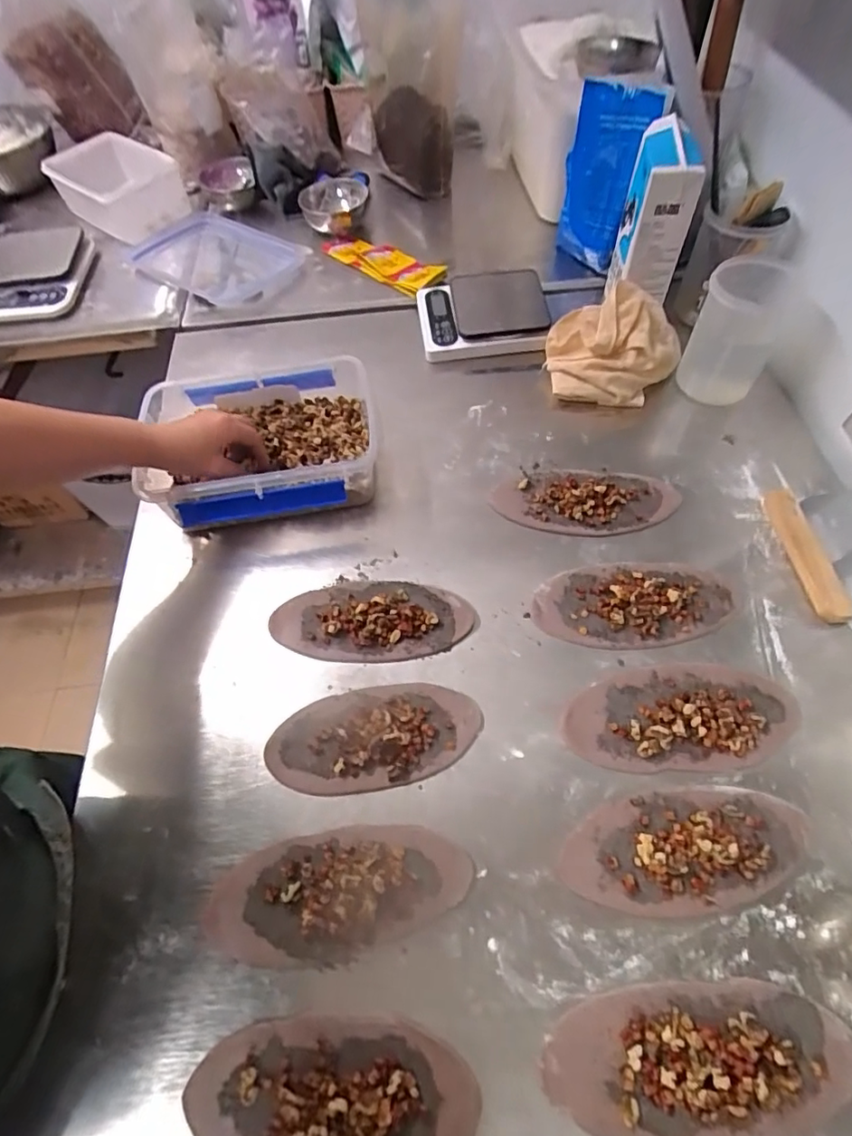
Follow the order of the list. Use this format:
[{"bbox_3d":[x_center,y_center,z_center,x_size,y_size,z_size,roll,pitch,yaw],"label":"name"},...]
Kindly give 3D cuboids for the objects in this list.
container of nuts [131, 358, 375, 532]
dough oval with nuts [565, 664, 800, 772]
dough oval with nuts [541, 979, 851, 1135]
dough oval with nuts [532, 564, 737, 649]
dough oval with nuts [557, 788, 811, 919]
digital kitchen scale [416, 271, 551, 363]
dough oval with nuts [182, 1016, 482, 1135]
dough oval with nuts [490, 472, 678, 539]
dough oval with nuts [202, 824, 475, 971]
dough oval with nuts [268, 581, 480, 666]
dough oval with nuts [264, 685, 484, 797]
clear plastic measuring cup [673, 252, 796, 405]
[{"bbox_3d":[-0.181,-0.141,0.623,0.248,0.078,0.198,-13,59,-4],"label":"container of nuts"},{"bbox_3d":[0.226,0.132,0.483,0.199,0.016,0.091,-3,59,2],"label":"dough oval with nuts"},{"bbox_3d":[0.186,0.335,0.366,0.204,0.018,0.084,-7,59,-1],"label":"dough oval with nuts"},{"bbox_3d":[0.208,0.034,0.543,0.194,0.014,0.087,-5,59,0],"label":"dough oval with nuts"},{"bbox_3d":[0.206,0.222,0.430,0.193,0.020,0.085,-8,59,-1],"label":"dough oval with nuts"},{"bbox_3d":[0.076,-0.353,0.765,0.176,0.047,0.134,-1,59,3],"label":"digital kitchen scale"},{"bbox_3d":[-0.064,0.359,0.364,0.191,0.019,0.086,-2,59,2],"label":"dough oval with nuts"},{"bbox_3d":[0.179,-0.077,0.611,0.201,0.018,0.086,3,59,6],"label":"dough oval with nuts"},{"bbox_3d":[-0.069,0.254,0.426,0.204,0.017,0.088,-8,59,-2],"label":"dough oval with nuts"},{"bbox_3d":[-0.053,0.051,0.549,0.202,0.020,0.084,0,59,4],"label":"dough oval with nuts"},{"bbox_3d":[-0.046,0.149,0.488,0.188,0.018,0.087,-9,59,-2],"label":"dough oval with nuts"},{"bbox_3d":[0.381,-0.286,0.663,0.093,0.143,0.101,33,66,21],"label":"clear plastic measuring cup"}]

